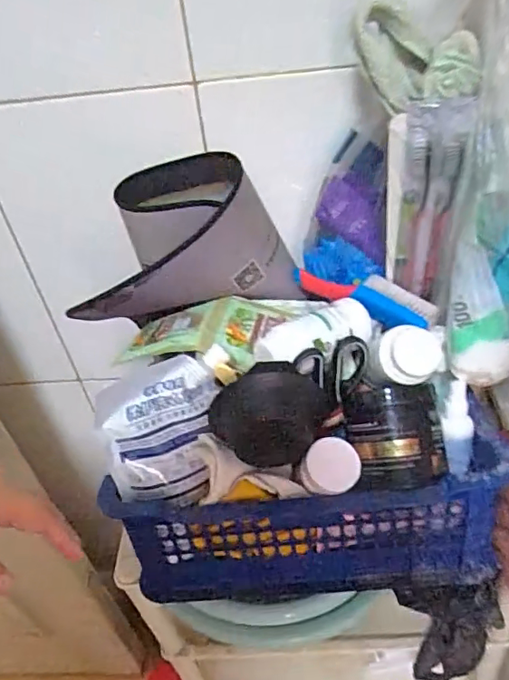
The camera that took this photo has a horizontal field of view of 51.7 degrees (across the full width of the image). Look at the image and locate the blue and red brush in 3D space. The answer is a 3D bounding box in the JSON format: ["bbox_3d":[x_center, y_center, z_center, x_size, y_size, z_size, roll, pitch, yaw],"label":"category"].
[{"bbox_3d":[0.118,-0.046,0.551,0.141,0.032,0.034,18,47,26],"label":"blue and red brush"}]

